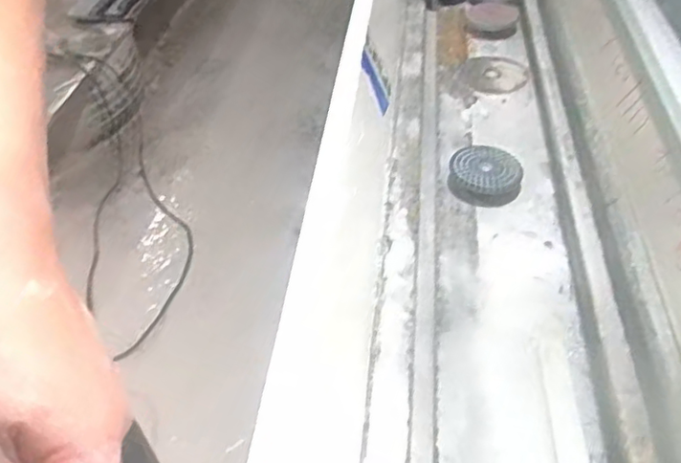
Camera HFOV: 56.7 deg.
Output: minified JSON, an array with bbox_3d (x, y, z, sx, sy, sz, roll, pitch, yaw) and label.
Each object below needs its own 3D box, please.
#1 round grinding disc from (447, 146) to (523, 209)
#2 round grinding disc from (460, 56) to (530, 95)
[{"bbox_3d":[0.158,-0.062,0.693,0.076,0.029,0.072,-4,43,3],"label":"round grinding disc"},{"bbox_3d":[0.212,-0.218,0.875,0.088,0.006,0.097,-23,45,-17],"label":"round grinding disc"}]

